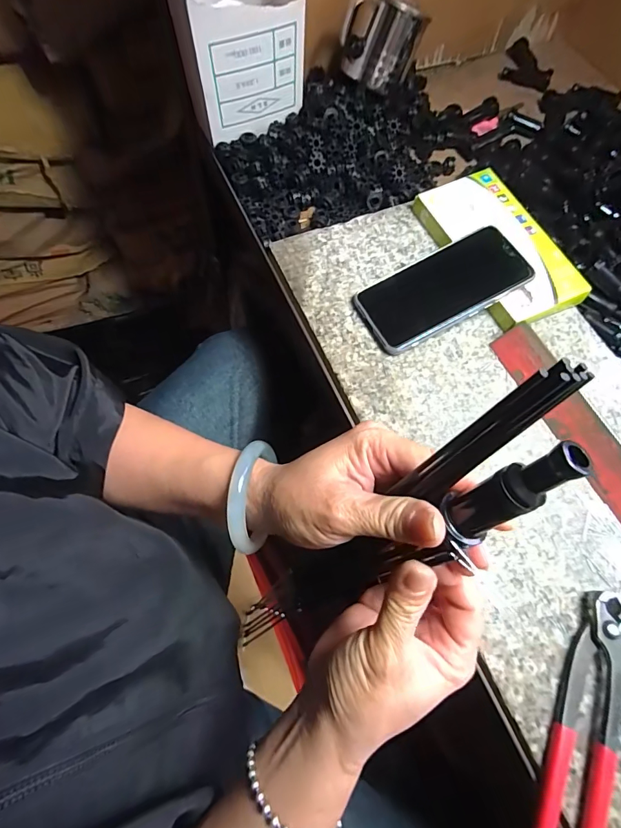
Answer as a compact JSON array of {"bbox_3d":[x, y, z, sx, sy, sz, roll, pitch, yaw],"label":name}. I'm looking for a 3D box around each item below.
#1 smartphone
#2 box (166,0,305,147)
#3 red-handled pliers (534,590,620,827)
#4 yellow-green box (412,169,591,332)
[{"bbox_3d":[0.125,-0.119,0.390,0.154,0.008,0.078,-28,66,-2],"label":"smartphone"},{"bbox_3d":[-0.069,-0.384,0.430,0.130,0.148,0.078,-21,71,-11],"label":"box"},{"bbox_3d":[0.181,0.218,0.265,0.043,0.018,0.194,28,69,8],"label":"red-handled pliers"},{"bbox_3d":[0.193,-0.172,0.421,0.100,0.024,0.179,-19,70,-10],"label":"yellow-green box"}]

